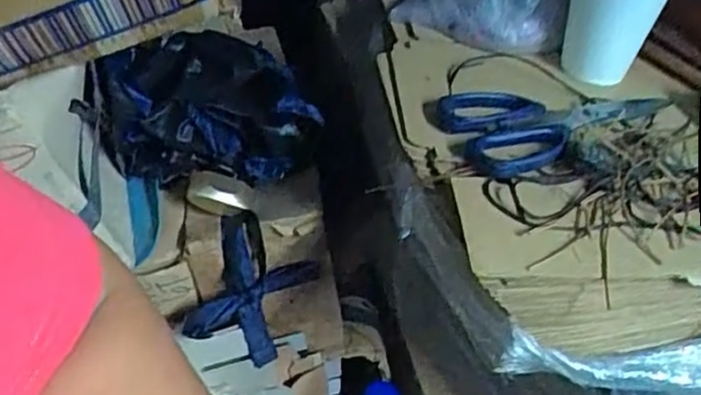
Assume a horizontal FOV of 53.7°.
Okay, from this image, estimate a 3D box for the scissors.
[{"bbox_3d":[0.147,-0.059,0.483,0.173,0.012,0.079,-16,43,-21],"label":"scissors"}]

